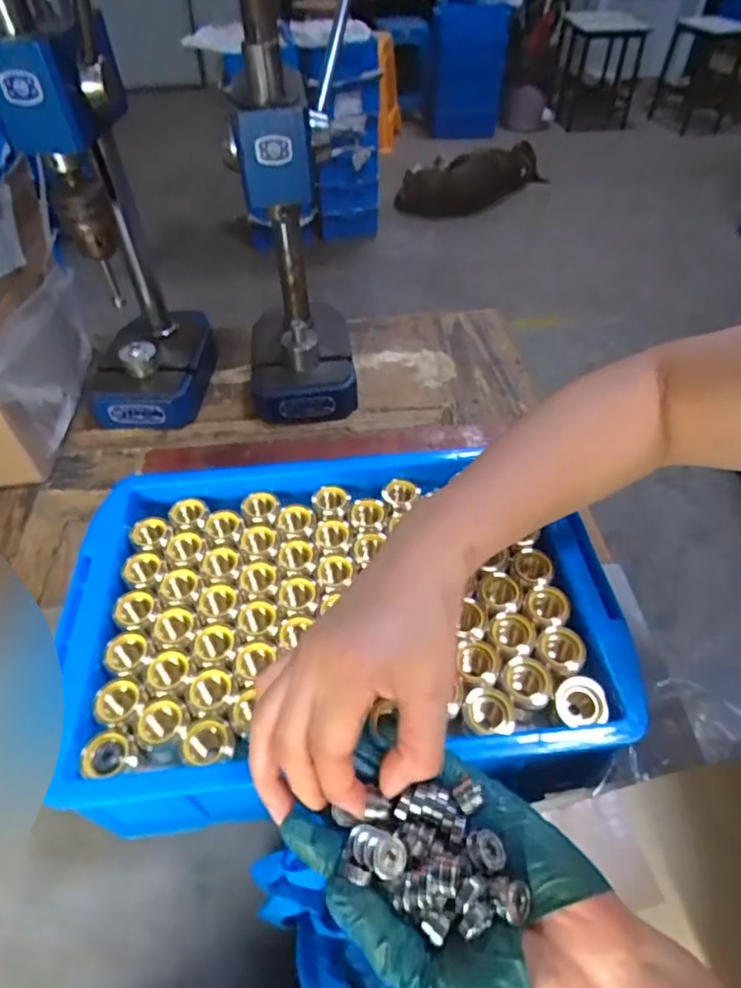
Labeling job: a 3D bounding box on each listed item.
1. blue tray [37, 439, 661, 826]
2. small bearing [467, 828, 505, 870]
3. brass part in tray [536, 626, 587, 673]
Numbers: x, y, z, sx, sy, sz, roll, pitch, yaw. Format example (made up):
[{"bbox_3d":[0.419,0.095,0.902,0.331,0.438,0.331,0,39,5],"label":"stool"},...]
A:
[{"bbox_3d":[-0.022,0.083,0.408,0.357,0.059,0.252,-5,48,-3],"label":"blue tray"},{"bbox_3d":[0.049,0.152,0.246,0.014,0.008,0.015,-2,48,0],"label":"small bearing"},{"bbox_3d":[0.125,0.102,0.377,0.030,0.010,0.028,-1,48,1],"label":"brass part in tray"}]

